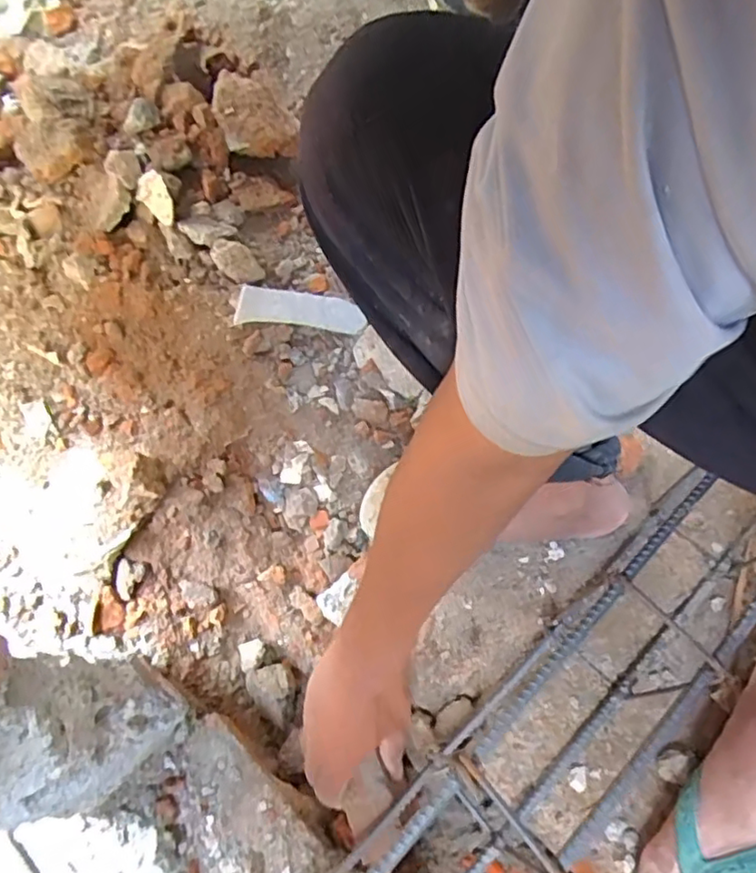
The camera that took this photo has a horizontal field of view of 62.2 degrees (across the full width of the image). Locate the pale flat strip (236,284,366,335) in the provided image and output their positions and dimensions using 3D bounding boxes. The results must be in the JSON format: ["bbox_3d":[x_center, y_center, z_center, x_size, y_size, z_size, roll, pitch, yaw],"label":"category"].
[{"bbox_3d":[-0.082,-0.137,0.681,0.137,0.037,0.014,4,23,-16],"label":"pale flat strip"}]

